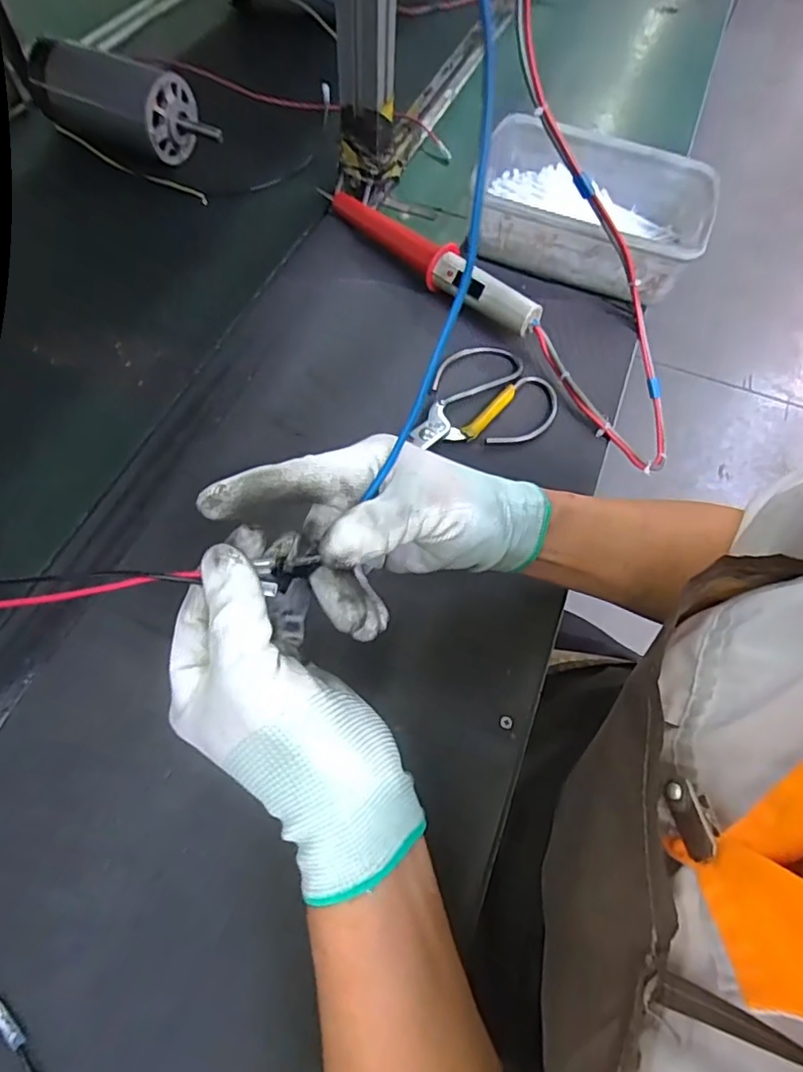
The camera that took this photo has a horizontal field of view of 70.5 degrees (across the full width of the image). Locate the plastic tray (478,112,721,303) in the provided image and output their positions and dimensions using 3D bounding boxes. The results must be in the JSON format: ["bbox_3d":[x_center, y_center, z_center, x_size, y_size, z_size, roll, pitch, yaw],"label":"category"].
[{"bbox_3d":[0.186,-0.318,0.562,0.214,0.071,0.172,13,61,5],"label":"plastic tray"}]

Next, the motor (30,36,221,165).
[{"bbox_3d":[-0.297,-0.466,0.618,0.220,0.074,0.070,19,62,8],"label":"motor"}]

